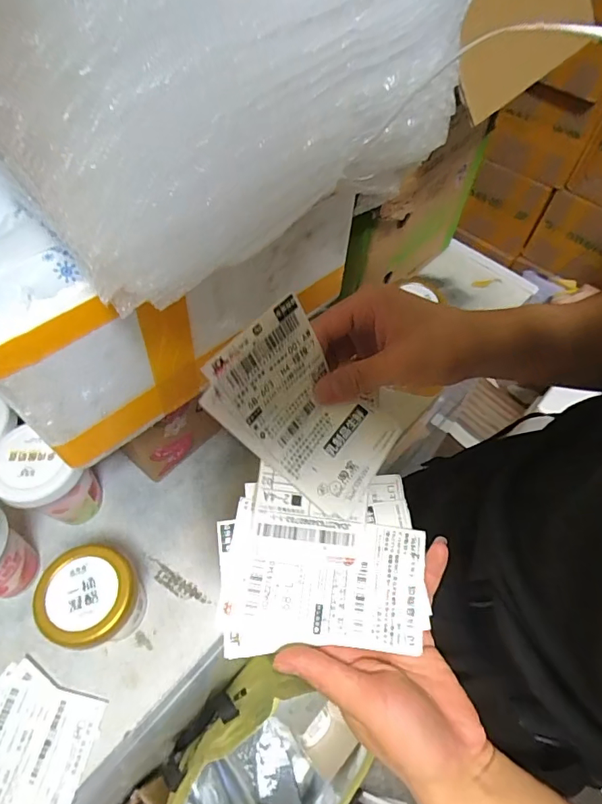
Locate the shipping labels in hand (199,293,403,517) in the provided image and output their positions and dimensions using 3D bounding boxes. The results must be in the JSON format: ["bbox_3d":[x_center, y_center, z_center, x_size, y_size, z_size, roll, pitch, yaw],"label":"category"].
[{"bbox_3d":[0.003,0.005,0.300,0.132,0.018,0.083,46,70,-24],"label":"shipping labels in hand"}]

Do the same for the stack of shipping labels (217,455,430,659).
[{"bbox_3d":[0.017,0.101,0.302,0.134,0.013,0.108,5,68,-12],"label":"stack of shipping labels"}]

